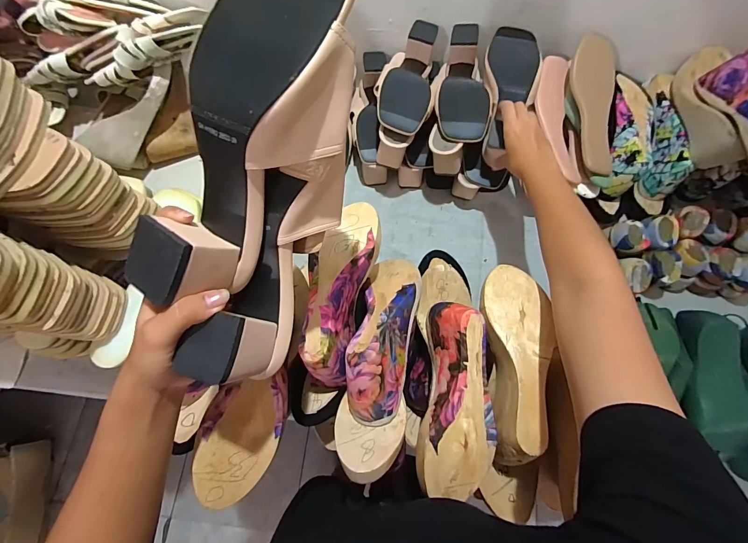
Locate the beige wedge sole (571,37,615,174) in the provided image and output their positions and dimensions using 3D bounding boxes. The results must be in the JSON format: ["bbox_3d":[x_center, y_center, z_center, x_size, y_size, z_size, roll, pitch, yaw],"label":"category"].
[{"bbox_3d":[0.377,-0.276,0.601,0.073,0.039,0.224,-3,90,-2],"label":"beige wedge sole"}]

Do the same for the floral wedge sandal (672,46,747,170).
[{"bbox_3d":[0.568,-0.249,0.562,0.083,0.141,0.279,0,60,-1],"label":"floral wedge sandal"}]

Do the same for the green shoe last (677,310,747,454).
[{"bbox_3d":[0.501,0.165,0.526,0.069,0.063,0.207,-9,87,-4],"label":"green shoe last"}]

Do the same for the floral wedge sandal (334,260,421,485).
[{"bbox_3d":[0.013,0.086,0.415,0.073,0.084,0.271,11,60,2],"label":"floral wedge sandal"}]

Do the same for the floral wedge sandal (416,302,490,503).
[{"bbox_3d":[0.095,0.142,0.404,0.079,0.071,0.220,8,72,2],"label":"floral wedge sandal"}]

